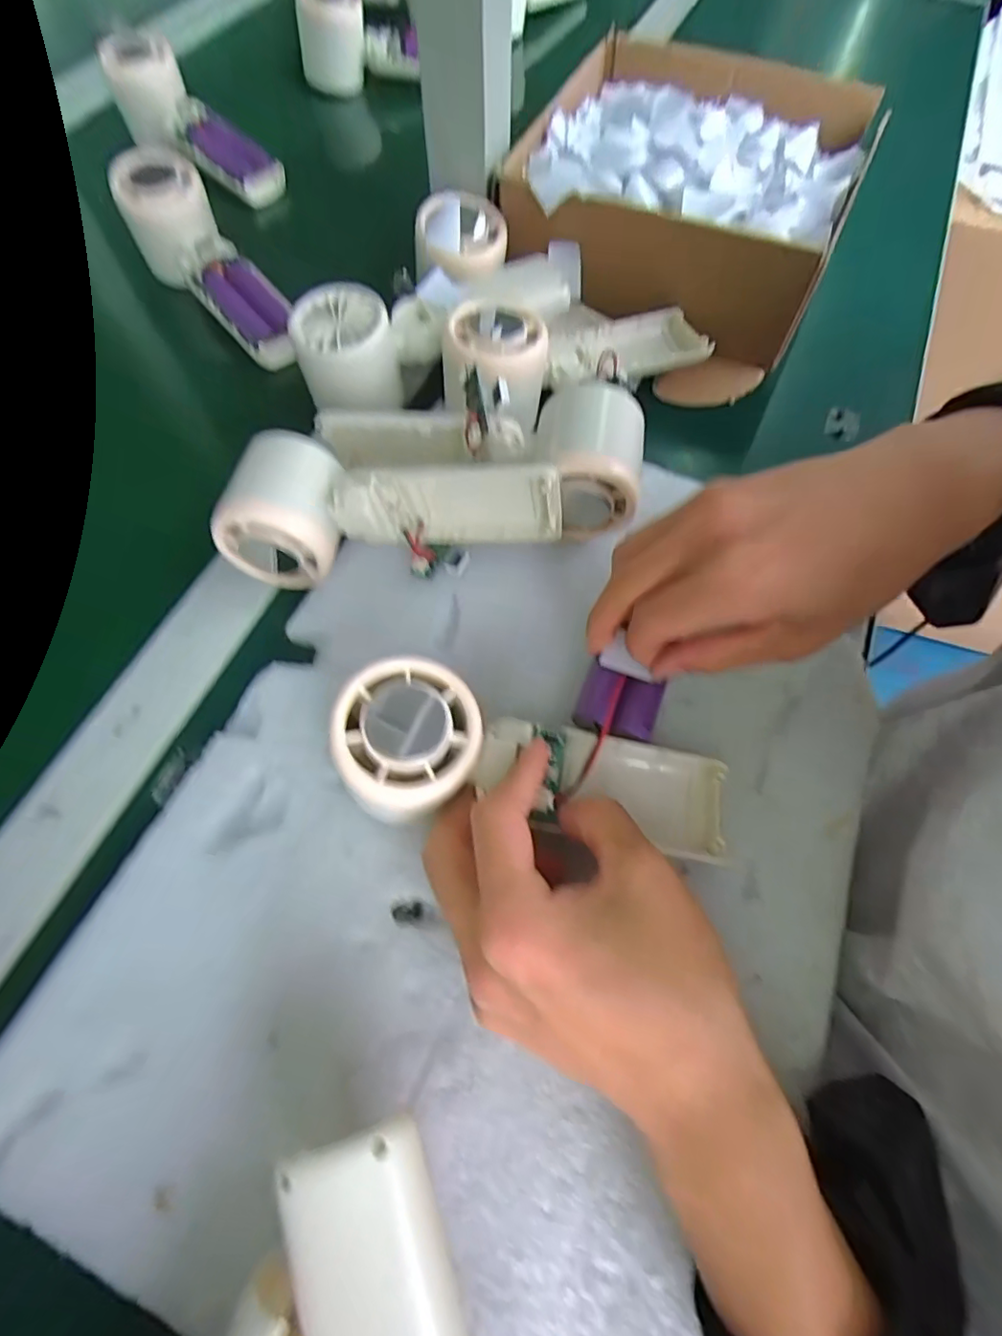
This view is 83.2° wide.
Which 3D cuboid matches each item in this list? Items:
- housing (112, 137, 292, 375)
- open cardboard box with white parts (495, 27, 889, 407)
[{"bbox_3d":[-0.195,-0.268,0.385,0.052,0.045,0.175,-38,85,-18],"label":"housing"},{"bbox_3d":[0.125,-0.333,0.388,0.203,0.066,0.219,24,67,9],"label":"open cardboard box with white parts"}]

